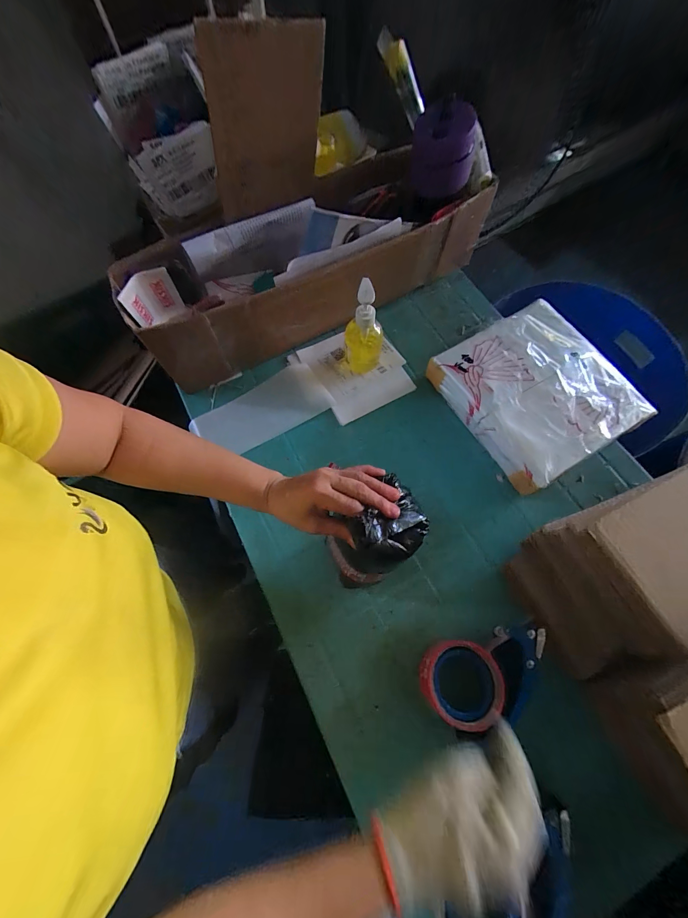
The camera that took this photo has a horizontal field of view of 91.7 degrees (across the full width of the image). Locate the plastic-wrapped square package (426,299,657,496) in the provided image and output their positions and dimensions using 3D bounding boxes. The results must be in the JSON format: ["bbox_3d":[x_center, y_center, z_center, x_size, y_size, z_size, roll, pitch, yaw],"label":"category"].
[{"bbox_3d":[0.308,-0.113,0.544,0.242,0.082,0.263,-27,72,-9],"label":"plastic-wrapped square package"}]

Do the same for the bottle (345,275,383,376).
[{"bbox_3d":[0.030,-0.206,0.541,0.065,0.146,0.057,18,71,7],"label":"bottle"}]

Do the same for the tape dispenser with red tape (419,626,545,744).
[{"bbox_3d":[0.171,0.269,0.413,0.154,0.067,0.098,-11,70,-3],"label":"tape dispenser with red tape"}]

